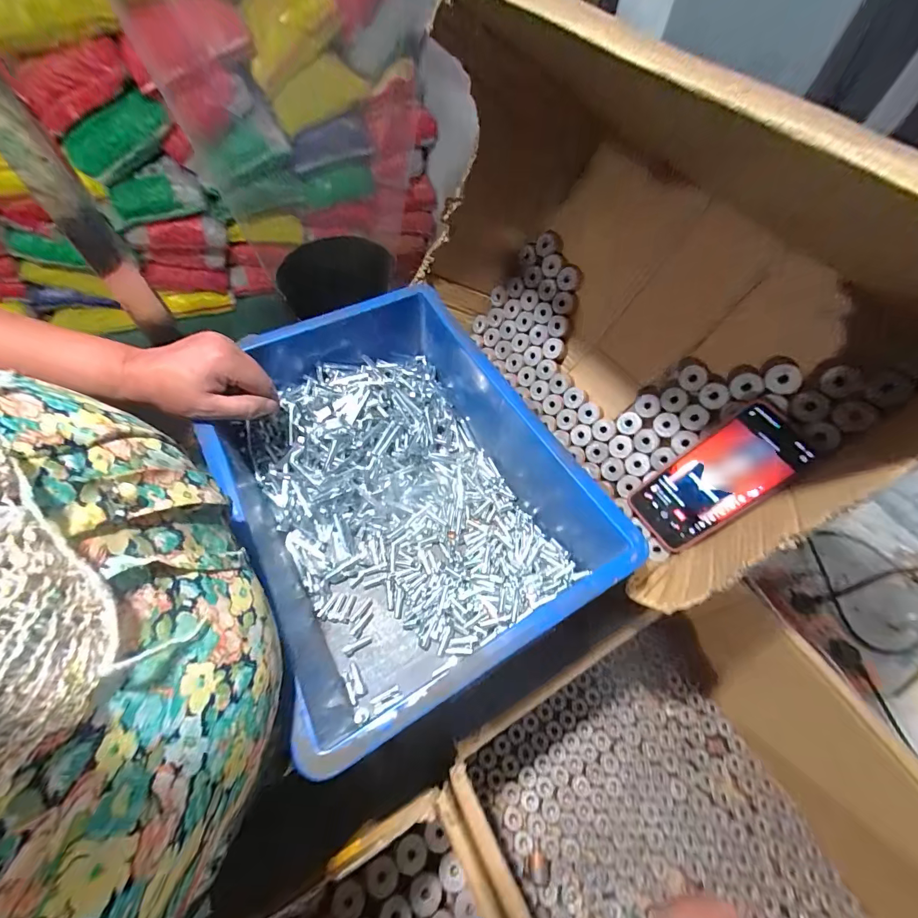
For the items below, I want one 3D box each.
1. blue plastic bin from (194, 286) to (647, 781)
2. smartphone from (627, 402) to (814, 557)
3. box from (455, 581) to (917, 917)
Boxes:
[{"bbox_3d":[-0.065,0.020,0.441,0.328,0.152,0.417,-26,61,-17],"label":"blue plastic bin"},{"bbox_3d":[0.261,0.025,0.415,0.013,0.170,0.074,0,49,-43],"label":"smartphone"},{"bbox_3d":[0.291,0.414,0.406,0.359,0.222,0.393,-23,61,-16],"label":"box"}]

